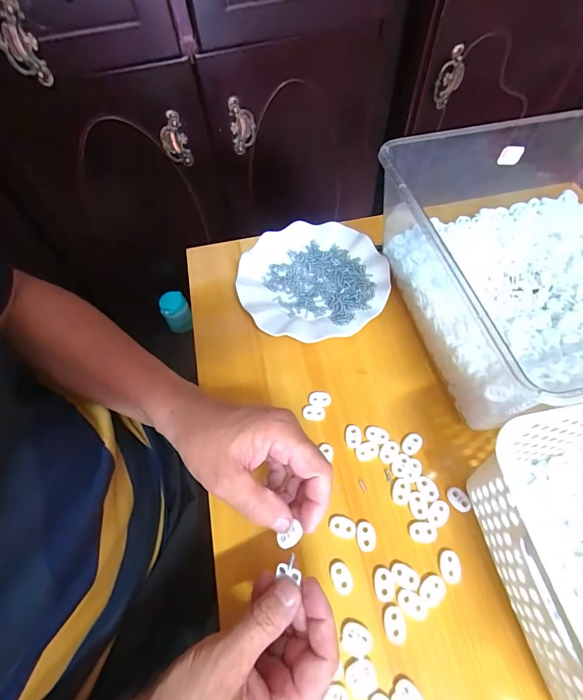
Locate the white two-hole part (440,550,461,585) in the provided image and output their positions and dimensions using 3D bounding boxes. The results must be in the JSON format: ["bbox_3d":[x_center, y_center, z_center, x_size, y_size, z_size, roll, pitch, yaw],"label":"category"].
[{"bbox_3d":[0.132,0.180,0.300,0.017,0.004,0.023,-3,59,2],"label":"white two-hole part"}]

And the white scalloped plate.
[{"bbox_3d":[0.027,-0.089,0.455,0.179,0.017,0.180,-2,59,3],"label":"white scalloped plate"}]

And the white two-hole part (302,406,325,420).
[{"bbox_3d":[0.023,0.065,0.374,0.023,0.004,0.015,3,60,6],"label":"white two-hole part"}]

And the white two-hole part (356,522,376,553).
[{"bbox_3d":[0.065,0.162,0.314,0.016,0.004,0.022,-4,59,1],"label":"white two-hole part"}]

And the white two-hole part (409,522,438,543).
[{"bbox_3d":[0.115,0.159,0.315,0.023,0.004,0.016,-4,59,1],"label":"white two-hole part"}]

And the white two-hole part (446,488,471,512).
[{"bbox_3d":[0.151,0.135,0.326,0.014,0.004,0.022,-24,61,-10],"label":"white two-hole part"}]

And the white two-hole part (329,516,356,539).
[{"bbox_3d":[0.045,0.156,0.318,0.023,0.004,0.016,19,62,14],"label":"white two-hole part"}]

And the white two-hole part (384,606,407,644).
[{"bbox_3d":[0.080,0.213,0.281,0.016,0.004,0.022,-4,59,2],"label":"white two-hole part"}]

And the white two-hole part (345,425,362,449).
[{"bbox_3d":[0.062,0.086,0.359,0.015,0.004,0.022,-3,59,2],"label":"white two-hole part"}]

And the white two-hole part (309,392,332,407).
[{"bbox_3d":[0.030,0.051,0.380,0.022,0.004,0.014,0,59,4],"label":"white two-hole part"}]

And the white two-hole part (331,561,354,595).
[{"bbox_3d":[0.042,0.189,0.299,0.015,0.004,0.023,-20,60,-8],"label":"white two-hole part"}]

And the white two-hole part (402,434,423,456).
[{"bbox_3d":[0.118,0.092,0.353,0.015,0.004,0.023,37,68,22],"label":"white two-hole part"}]

